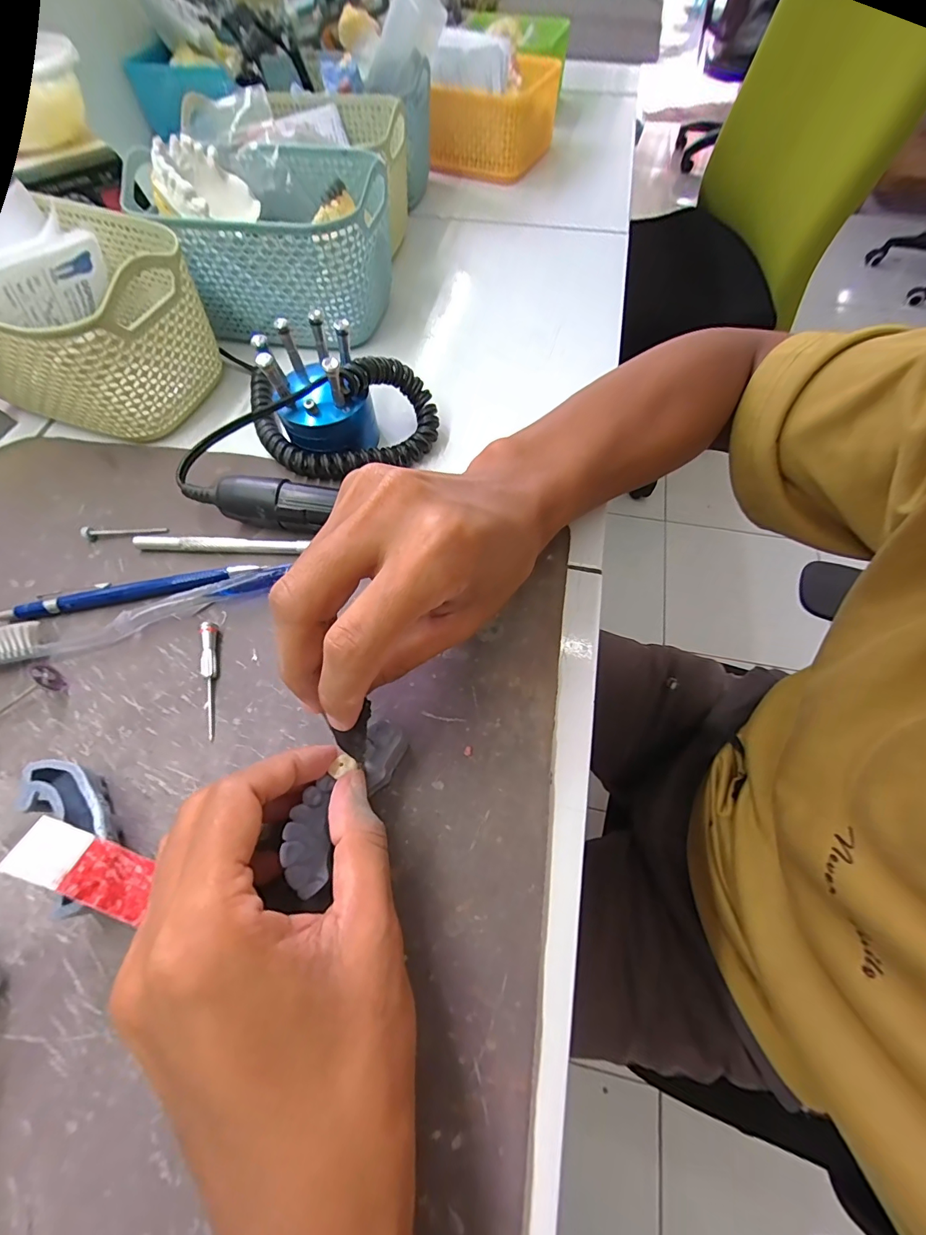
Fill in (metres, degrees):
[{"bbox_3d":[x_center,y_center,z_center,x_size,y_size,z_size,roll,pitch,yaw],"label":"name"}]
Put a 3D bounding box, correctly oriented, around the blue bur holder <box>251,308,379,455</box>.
[{"bbox_3d":[-0.086,-0.137,0.271,0.060,0.065,0.057,-13,63,-6],"label":"blue bur holder"}]

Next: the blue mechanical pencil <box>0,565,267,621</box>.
[{"bbox_3d":[-0.181,-0.013,0.241,0.135,0.009,0.008,-11,63,-5],"label":"blue mechanical pencil"}]

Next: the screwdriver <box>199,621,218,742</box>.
[{"bbox_3d":[-0.127,0.030,0.219,0.007,0.009,0.060,-12,63,-6],"label":"screwdriver"}]

